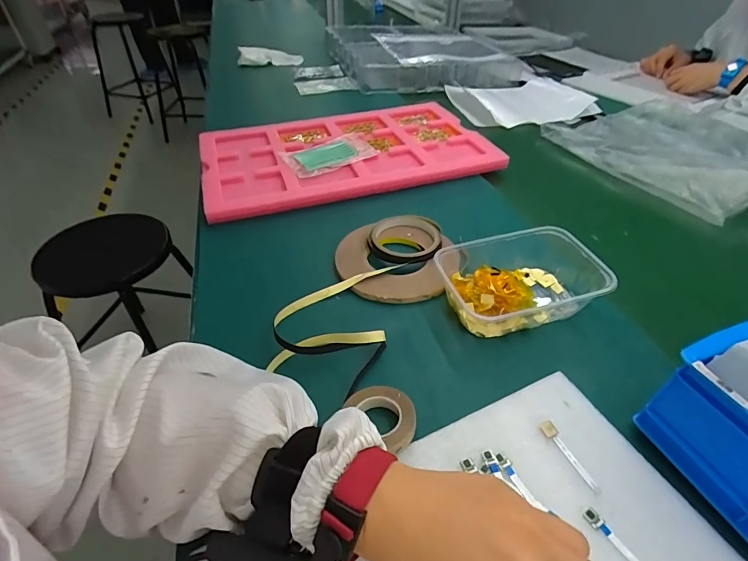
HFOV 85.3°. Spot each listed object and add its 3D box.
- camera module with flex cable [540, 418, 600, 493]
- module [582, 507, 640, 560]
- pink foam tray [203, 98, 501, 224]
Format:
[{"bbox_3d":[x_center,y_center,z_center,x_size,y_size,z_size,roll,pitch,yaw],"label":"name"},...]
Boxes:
[{"bbox_3d":[0.153,0.137,0.318,0.010,0.004,0.059,-14,44,-16],"label":"camera module with flex cable"},{"bbox_3d":[0.168,0.181,0.271,0.009,0.004,0.060,-24,48,-25],"label":"module"},{"bbox_3d":[-0.060,-0.241,0.730,0.477,0.033,0.297,-11,43,-13],"label":"pink foam tray"}]

